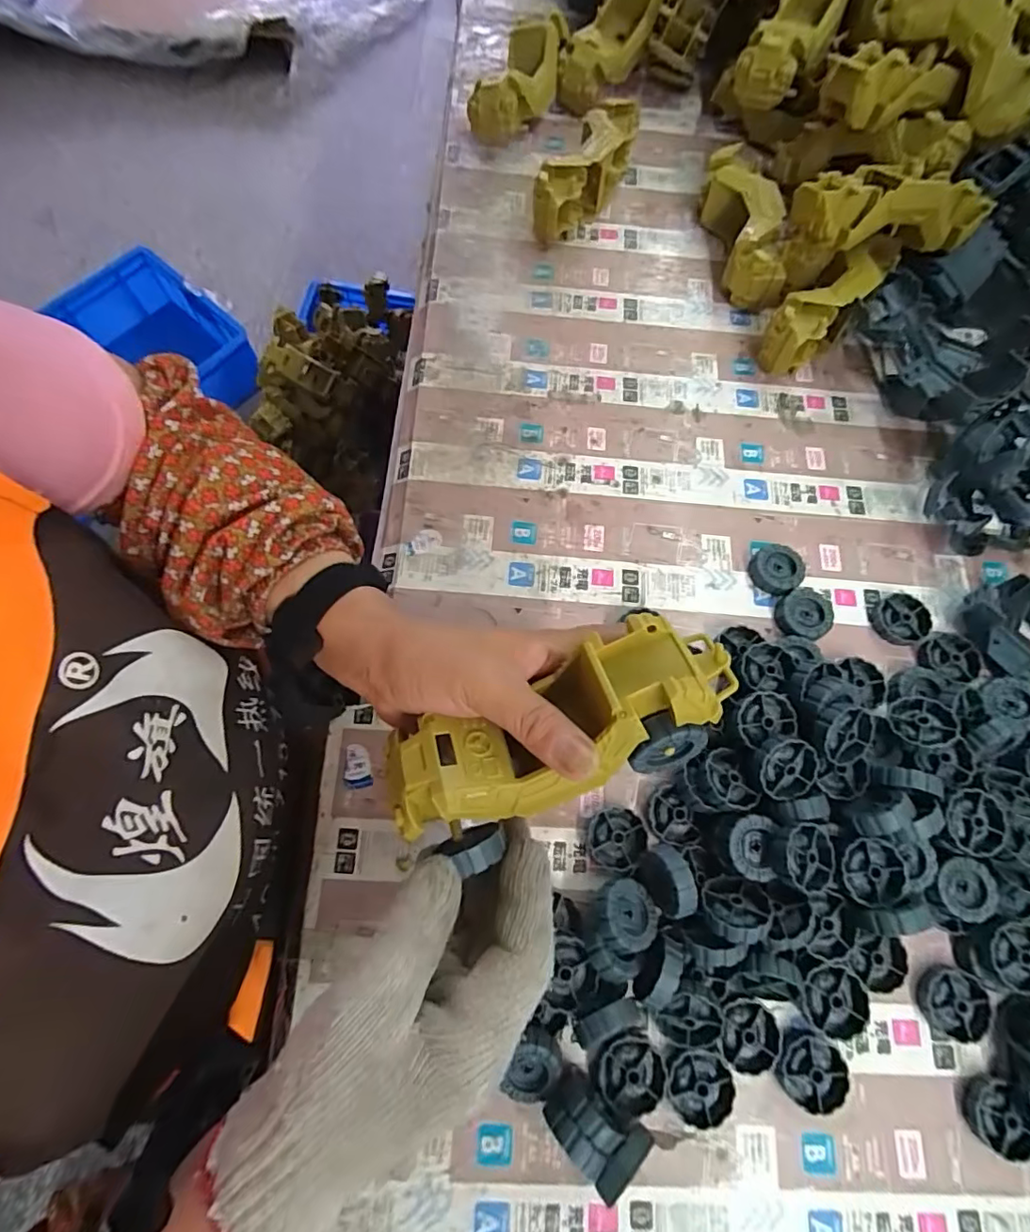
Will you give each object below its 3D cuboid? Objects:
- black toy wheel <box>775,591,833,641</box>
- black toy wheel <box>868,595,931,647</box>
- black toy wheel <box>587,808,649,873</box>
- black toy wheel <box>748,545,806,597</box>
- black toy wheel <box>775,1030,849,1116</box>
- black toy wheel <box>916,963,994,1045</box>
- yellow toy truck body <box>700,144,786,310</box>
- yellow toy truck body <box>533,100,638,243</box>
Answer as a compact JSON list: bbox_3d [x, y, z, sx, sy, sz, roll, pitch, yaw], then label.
[{"bbox_3d":[0.216,0.000,0.413,0.043,0.016,0.036,-31,75,-12],"label":"black toy wheel"},{"bbox_3d":[0.291,0.003,0.417,0.042,0.013,0.037,-30,75,-12],"label":"black toy wheel"},{"bbox_3d":[0.067,0.147,0.364,0.035,0.010,0.038,1,71,-2],"label":"black toy wheel"},{"bbox_3d":[0.202,-0.036,0.425,0.037,0.016,0.037,1,71,-2],"label":"black toy wheel"},{"bbox_3d":[0.175,0.270,0.327,0.038,0.012,0.037,1,71,-2],"label":"black toy wheel"},{"bbox_3d":[0.272,0.240,0.342,0.040,0.014,0.038,1,71,-2],"label":"black toy wheel"},{"bbox_3d":[0.214,-0.368,0.524,0.056,0.062,0.163,-4,71,-4],"label":"yellow toy truck body"},{"bbox_3d":[0.073,-0.438,0.542,0.052,0.056,0.166,32,73,8],"label":"yellow toy truck body"}]

